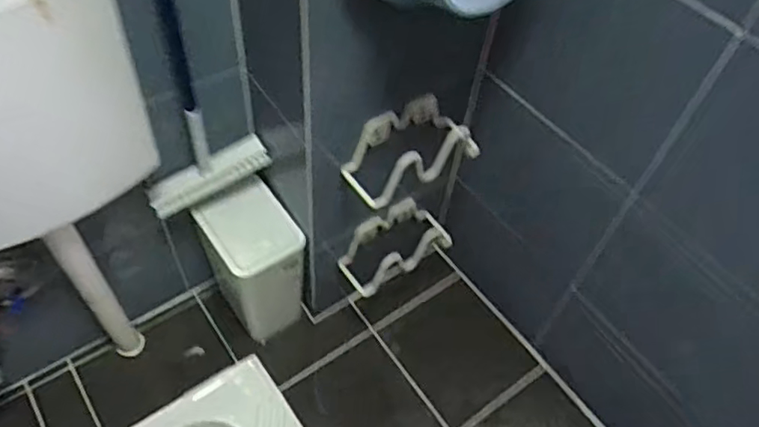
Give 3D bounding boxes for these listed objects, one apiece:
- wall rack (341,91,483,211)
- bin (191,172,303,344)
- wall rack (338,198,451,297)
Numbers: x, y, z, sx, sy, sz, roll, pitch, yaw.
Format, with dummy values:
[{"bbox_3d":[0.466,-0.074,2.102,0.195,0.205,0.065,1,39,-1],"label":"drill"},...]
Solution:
[{"bbox_3d":[0.053,-0.114,1.038,0.245,0.087,0.112,-29,62,-23],"label":"wall rack"},{"bbox_3d":[-0.271,0.108,1.294,0.160,0.335,0.196,-31,63,-24],"label":"bin"},{"bbox_3d":[0.038,0.068,1.307,0.243,0.133,0.119,-29,62,-23],"label":"wall rack"}]

